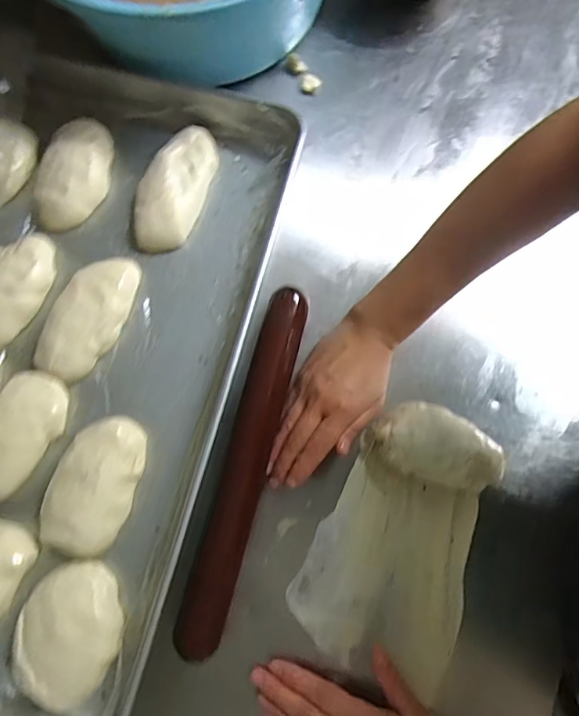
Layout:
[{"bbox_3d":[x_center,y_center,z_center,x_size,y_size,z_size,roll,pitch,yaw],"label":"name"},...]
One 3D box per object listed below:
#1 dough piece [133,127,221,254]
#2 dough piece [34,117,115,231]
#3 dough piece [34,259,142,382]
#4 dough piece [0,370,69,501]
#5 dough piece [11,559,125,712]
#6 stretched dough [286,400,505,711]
[{"bbox_3d":[-0.119,-0.179,0.491,0.059,0.030,0.138,16,78,6],"label":"dough piece"},{"bbox_3d":[-0.223,-0.197,0.492,0.063,0.029,0.121,13,78,5],"label":"dough piece"},{"bbox_3d":[-0.197,-0.043,0.467,0.068,0.028,0.132,35,80,9],"label":"dough piece"},{"bbox_3d":[-0.256,0.071,0.440,0.065,0.029,0.121,22,79,7],"label":"dough piece"},{"bbox_3d":[-0.185,0.232,0.395,0.085,0.025,0.102,-19,77,-2],"label":"dough piece"},{"bbox_3d":[0.100,0.156,0.403,0.133,0.055,0.225,27,77,5],"label":"stretched dough"}]

